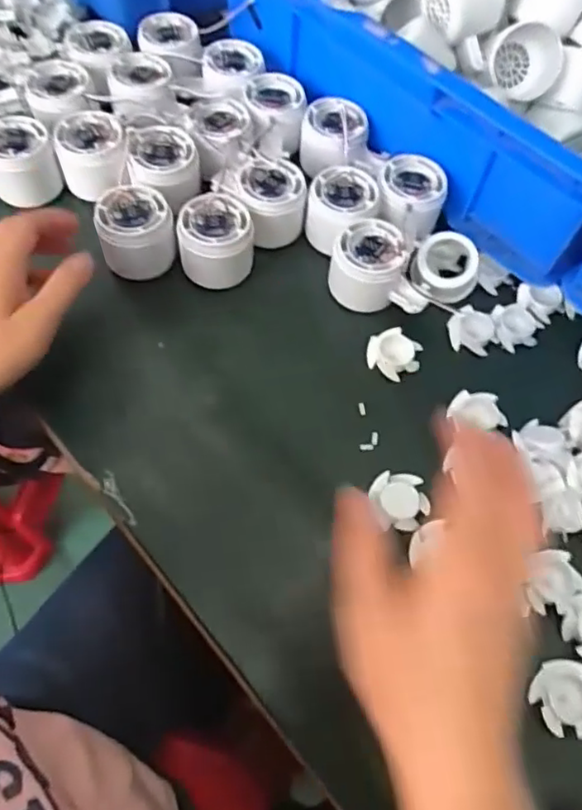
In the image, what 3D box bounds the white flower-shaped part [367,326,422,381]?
[{"bbox_3d":[0.080,-0.039,0.477,0.040,0.014,0.034,41,68,17],"label":"white flower-shaped part"}]

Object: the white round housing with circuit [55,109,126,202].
[{"bbox_3d":[-0.167,-0.211,0.520,0.054,0.050,0.053,1,63,-2],"label":"white round housing with circuit"}]

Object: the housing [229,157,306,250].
[{"bbox_3d":[-0.017,-0.168,0.510,0.059,0.048,0.057,1,63,-2],"label":"housing"}]

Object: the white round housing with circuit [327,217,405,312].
[{"bbox_3d":[0.059,-0.110,0.488,0.054,0.051,0.050,1,63,-2],"label":"white round housing with circuit"}]

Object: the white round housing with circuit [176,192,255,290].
[{"bbox_3d":[-0.059,-0.129,0.486,0.058,0.047,0.064,-6,63,-6],"label":"white round housing with circuit"}]

